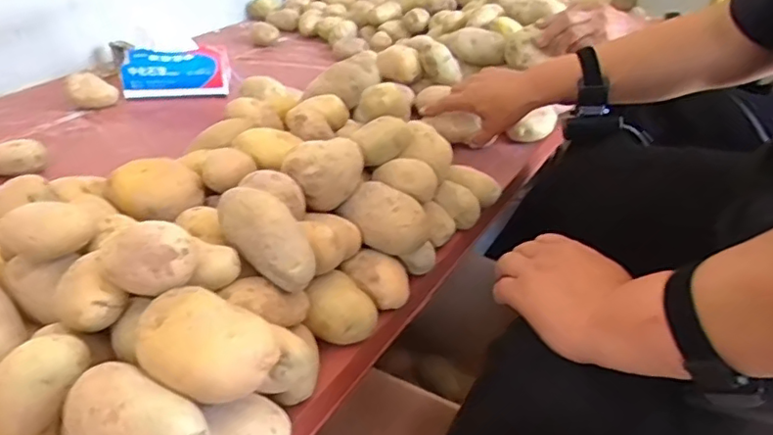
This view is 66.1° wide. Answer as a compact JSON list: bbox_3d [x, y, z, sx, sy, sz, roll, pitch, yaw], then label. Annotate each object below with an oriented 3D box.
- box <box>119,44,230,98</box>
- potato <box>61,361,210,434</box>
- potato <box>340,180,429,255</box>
[{"bbox_3d":[-0.335,-0.235,0.951,0.158,0.067,0.059,-2,34,-7],"label":"box"},{"bbox_3d":[-0.150,0.128,0.352,0.092,0.053,0.047,14,36,17],"label":"potato"},{"bbox_3d":[0.000,0.006,0.567,0.075,0.056,0.051,27,41,32],"label":"potato"}]

